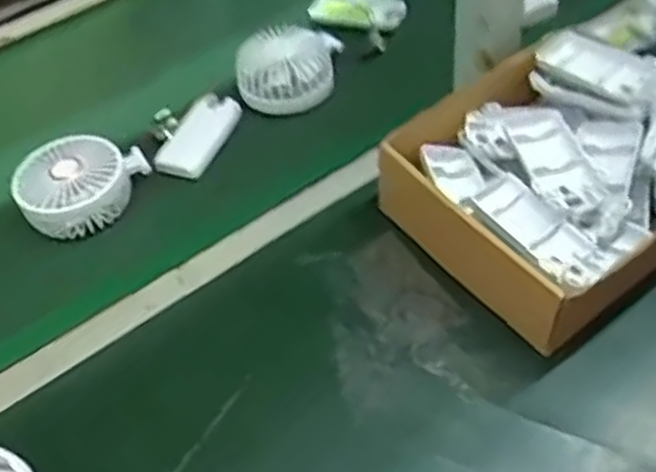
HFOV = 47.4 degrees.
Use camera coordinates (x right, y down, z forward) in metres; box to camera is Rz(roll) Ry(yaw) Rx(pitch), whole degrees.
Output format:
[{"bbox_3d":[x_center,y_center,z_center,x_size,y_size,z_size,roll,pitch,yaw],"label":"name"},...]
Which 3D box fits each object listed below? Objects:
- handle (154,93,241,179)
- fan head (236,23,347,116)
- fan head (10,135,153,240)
[{"bbox_3d":[-0.113,-0.089,0.655,0.047,0.016,0.089,12,51,19],"label":"handle"},{"bbox_3d":[-0.038,-0.154,0.683,0.090,0.036,0.084,-4,47,5],"label":"fan head"},{"bbox_3d":[-0.200,-0.045,0.605,0.072,0.043,0.099,22,59,22],"label":"fan head"}]

